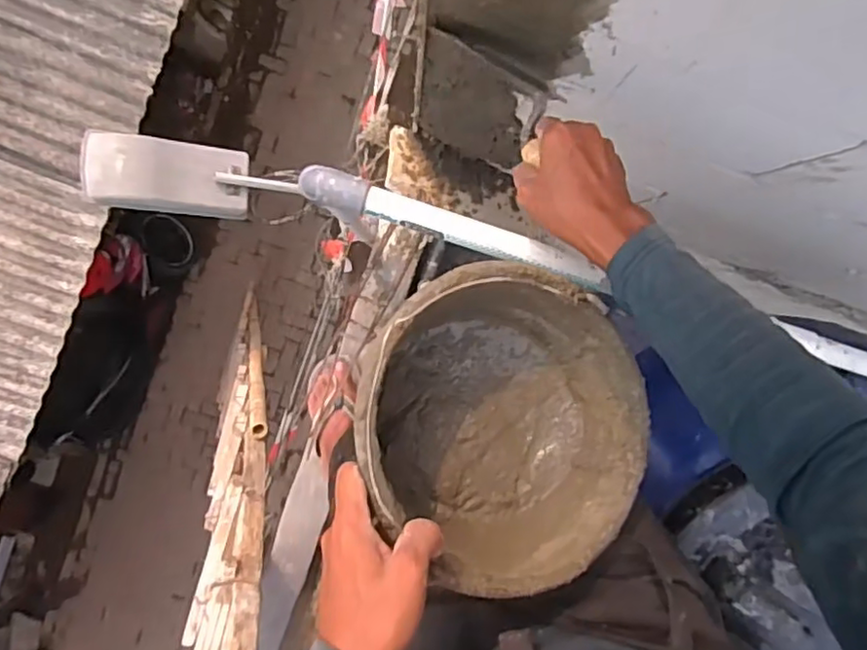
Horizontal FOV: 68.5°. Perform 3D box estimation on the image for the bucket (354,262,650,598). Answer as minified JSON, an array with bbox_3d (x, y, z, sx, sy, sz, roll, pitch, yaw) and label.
[{"bbox_3d":[0.064,0.078,0.526,0.222,0.143,0.248,-23,95,-1],"label":"bucket"}]

